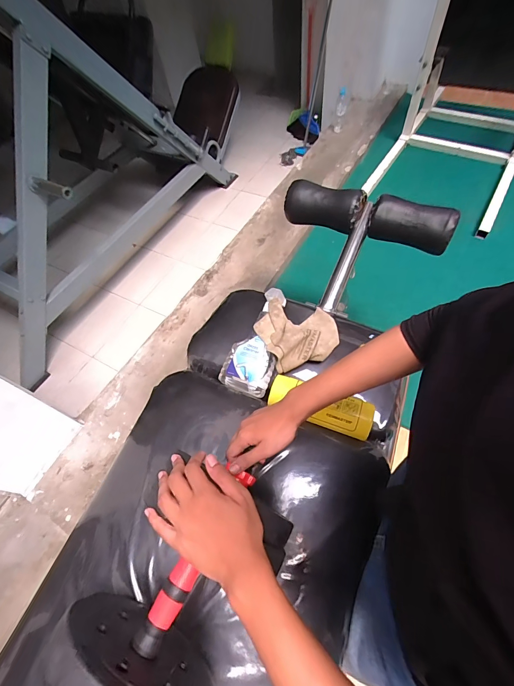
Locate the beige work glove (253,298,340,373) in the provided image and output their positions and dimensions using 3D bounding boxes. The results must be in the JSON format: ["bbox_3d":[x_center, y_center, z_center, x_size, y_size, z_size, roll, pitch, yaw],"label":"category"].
[{"bbox_3d":[0.087,-0.024,0.664,0.166,0.080,0.130,-17,58,-6],"label":"beige work glove"}]

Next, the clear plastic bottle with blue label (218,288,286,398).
[{"bbox_3d":[0.002,-0.006,0.672,0.102,0.060,0.219,16,78,15],"label":"clear plastic bottle with blue label"}]

